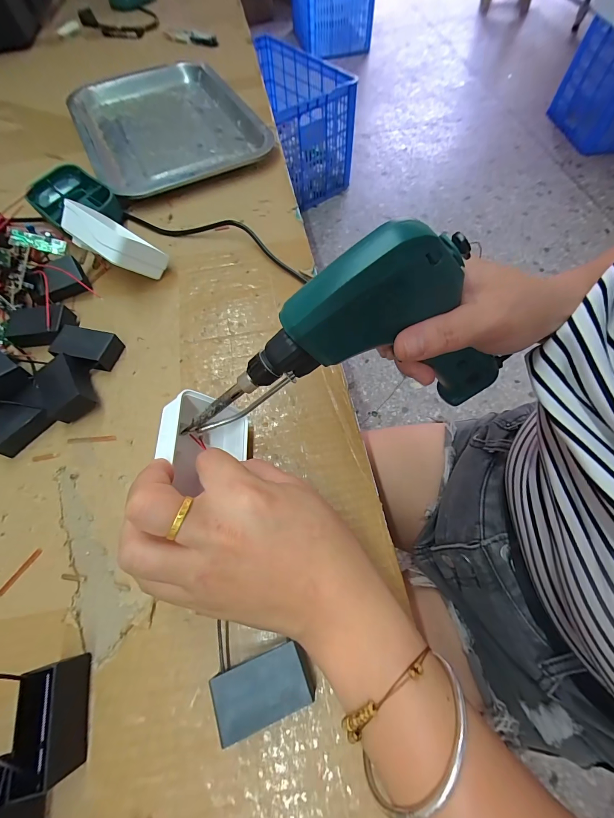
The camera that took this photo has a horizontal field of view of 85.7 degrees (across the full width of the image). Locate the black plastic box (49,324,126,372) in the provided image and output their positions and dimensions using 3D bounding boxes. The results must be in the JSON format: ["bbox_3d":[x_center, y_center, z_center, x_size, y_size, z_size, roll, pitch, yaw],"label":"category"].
[{"bbox_3d":[-0.185,-0.051,0.281,0.046,0.019,0.028,11,65,9],"label":"black plastic box"}]

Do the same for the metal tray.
[{"bbox_3d":[-0.190,-0.380,0.440,0.205,0.019,0.313,-27,65,-10],"label":"metal tray"}]

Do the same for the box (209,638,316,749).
[{"bbox_3d":[-0.022,0.145,0.174,0.050,0.017,0.028,-21,64,-7],"label":"box"}]

